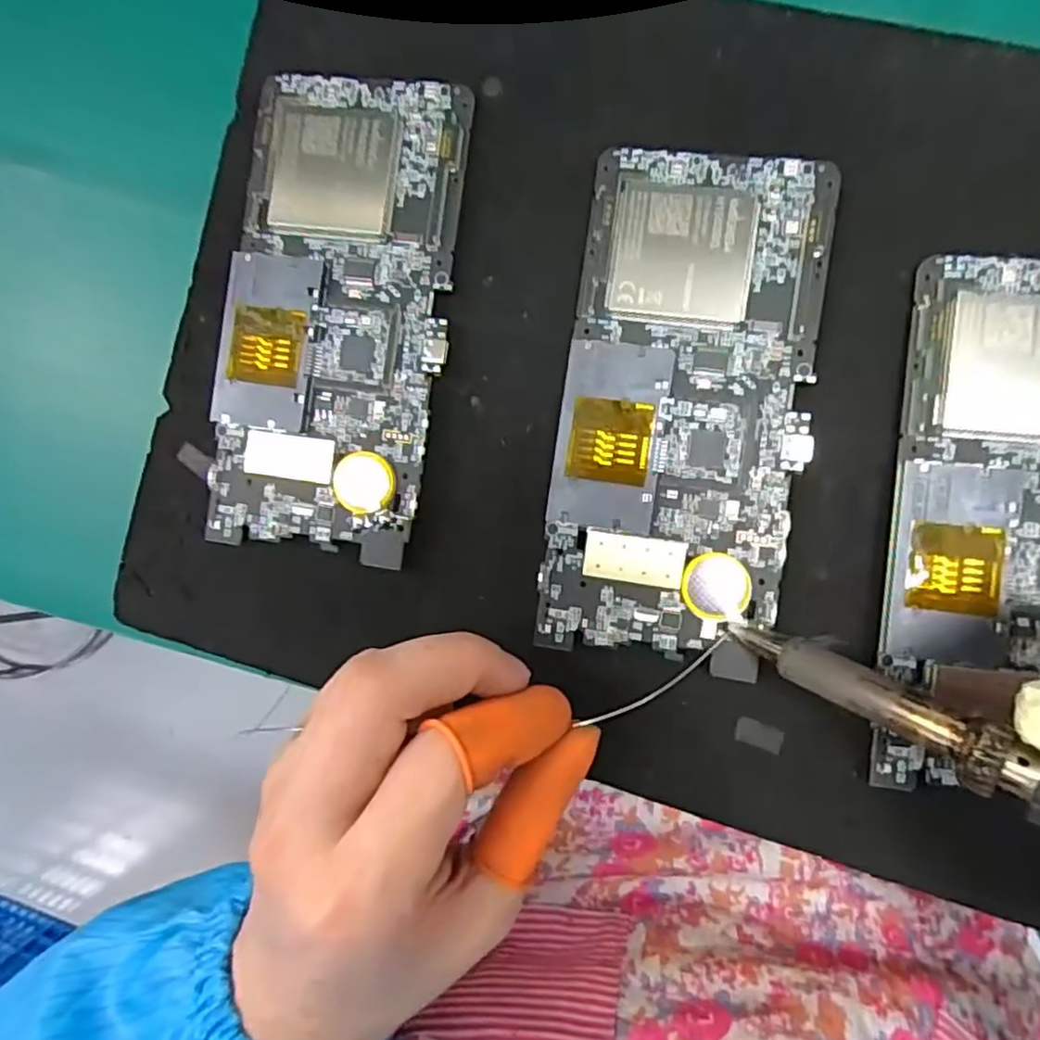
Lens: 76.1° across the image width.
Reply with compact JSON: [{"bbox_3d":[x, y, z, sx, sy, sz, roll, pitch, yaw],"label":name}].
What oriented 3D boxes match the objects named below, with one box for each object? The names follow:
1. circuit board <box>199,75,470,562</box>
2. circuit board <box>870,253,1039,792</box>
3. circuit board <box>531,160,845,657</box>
[{"bbox_3d":[-0.060,-0.066,0.217,0.070,0.011,0.151,9,91,8],"label":"circuit board"},{"bbox_3d":[0.146,0.001,0.192,0.071,0.008,0.152,5,91,8],"label":"circuit board"},{"bbox_3d":[0.050,-0.035,0.204,0.072,0.009,0.151,8,91,8],"label":"circuit board"}]

